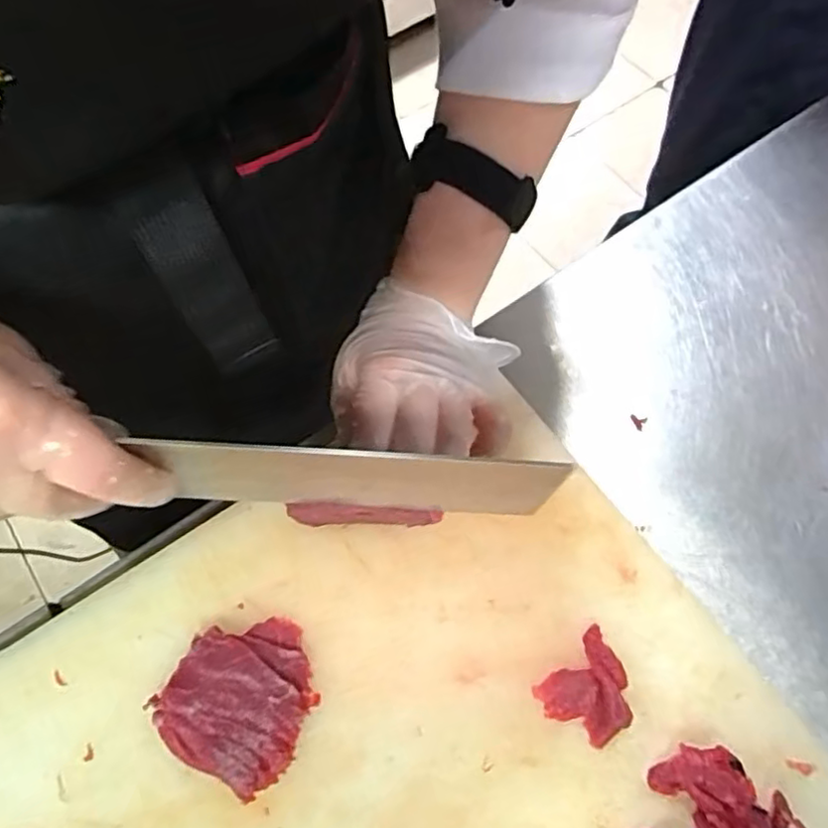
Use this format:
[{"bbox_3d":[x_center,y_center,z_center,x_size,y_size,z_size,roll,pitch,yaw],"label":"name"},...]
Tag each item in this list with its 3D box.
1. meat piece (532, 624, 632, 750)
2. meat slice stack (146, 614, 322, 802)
[{"bbox_3d":[0.084,0.131,0.298,0.043,0.011,0.037,-41,71,-15],"label":"meat piece"},{"bbox_3d":[-0.081,0.132,0.298,0.066,0.014,0.071,24,69,12],"label":"meat slice stack"}]

